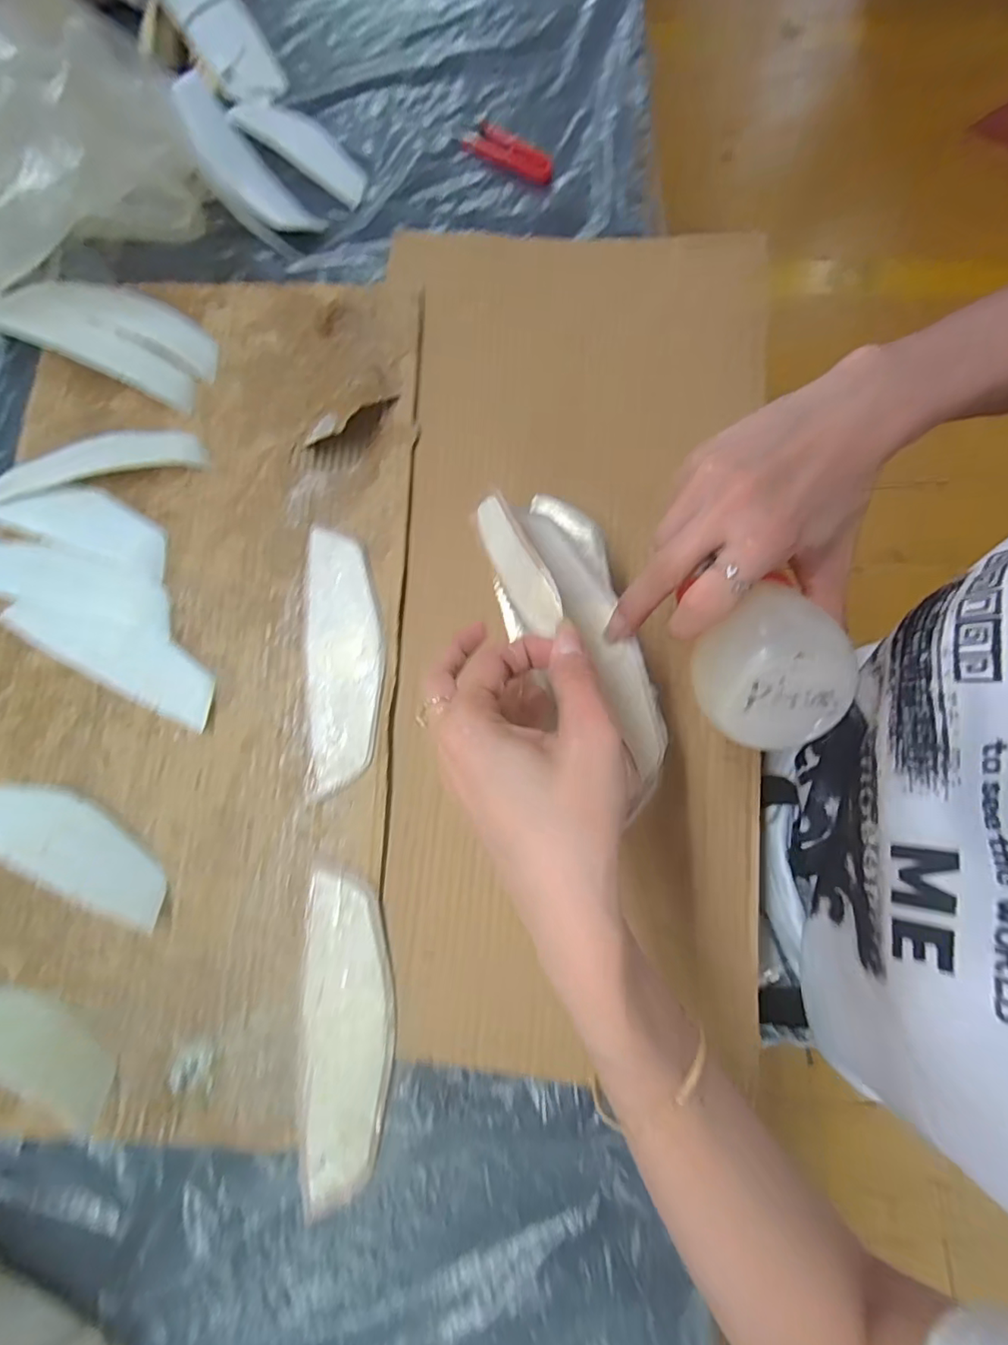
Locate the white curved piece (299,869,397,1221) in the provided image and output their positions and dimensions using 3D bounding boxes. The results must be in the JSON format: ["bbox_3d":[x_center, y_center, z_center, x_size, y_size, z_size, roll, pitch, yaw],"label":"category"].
[{"bbox_3d":[-0.088,0.201,0.309,0.049,0.009,0.164,-3,78,0],"label":"white curved piece"}]

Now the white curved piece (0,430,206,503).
[{"bbox_3d":[-0.297,-0.151,0.390,0.161,0.009,0.037,-12,78,-3],"label":"white curved piece"}]

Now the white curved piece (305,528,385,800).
[{"bbox_3d":[-0.104,-0.012,0.356,0.048,0.007,0.168,-5,78,-1],"label":"white curved piece"}]

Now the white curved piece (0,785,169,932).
[{"bbox_3d":[-0.261,0.101,0.324,0.138,0.035,0.044,23,79,5],"label":"white curved piece"}]

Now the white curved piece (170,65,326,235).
[{"bbox_3d":[-0.211,-0.402,0.430,0.050,0.036,0.155,-41,81,-8],"label":"white curved piece"}]

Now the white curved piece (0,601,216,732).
[{"bbox_3d":[-0.252,-0.014,0.356,0.150,0.018,0.041,26,79,6],"label":"white curved piece"}]

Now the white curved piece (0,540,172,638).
[{"bbox_3d":[-0.294,-0.061,0.366,0.153,0.013,0.038,13,78,3],"label":"white curved piece"}]

